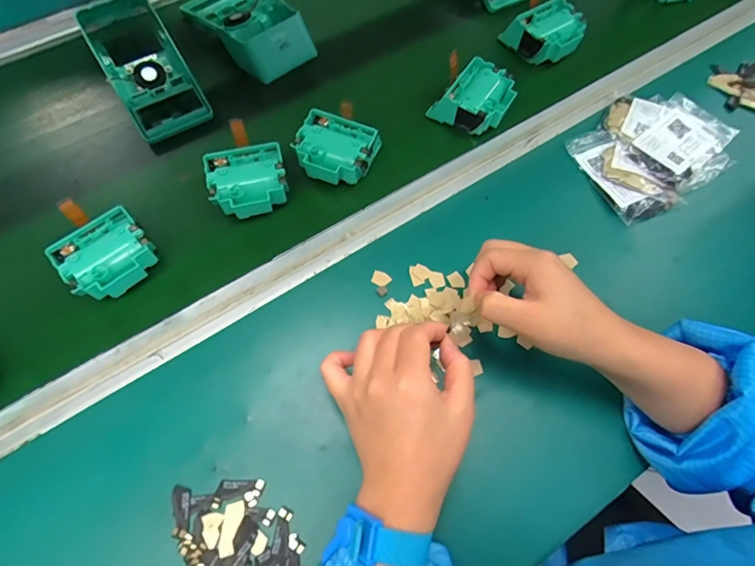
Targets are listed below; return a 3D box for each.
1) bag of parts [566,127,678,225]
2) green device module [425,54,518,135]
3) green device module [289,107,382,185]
[{"bbox_3d":[0.264,-0.121,0.486,0.069,0.014,0.120,-28,71,-13],"label":"bag of parts"},{"bbox_3d":[0.108,-0.202,0.491,0.076,0.041,0.075,34,69,12],"label":"green device module"},{"bbox_3d":[-0.043,-0.135,0.458,0.077,0.041,0.075,20,67,6],"label":"green device module"}]

